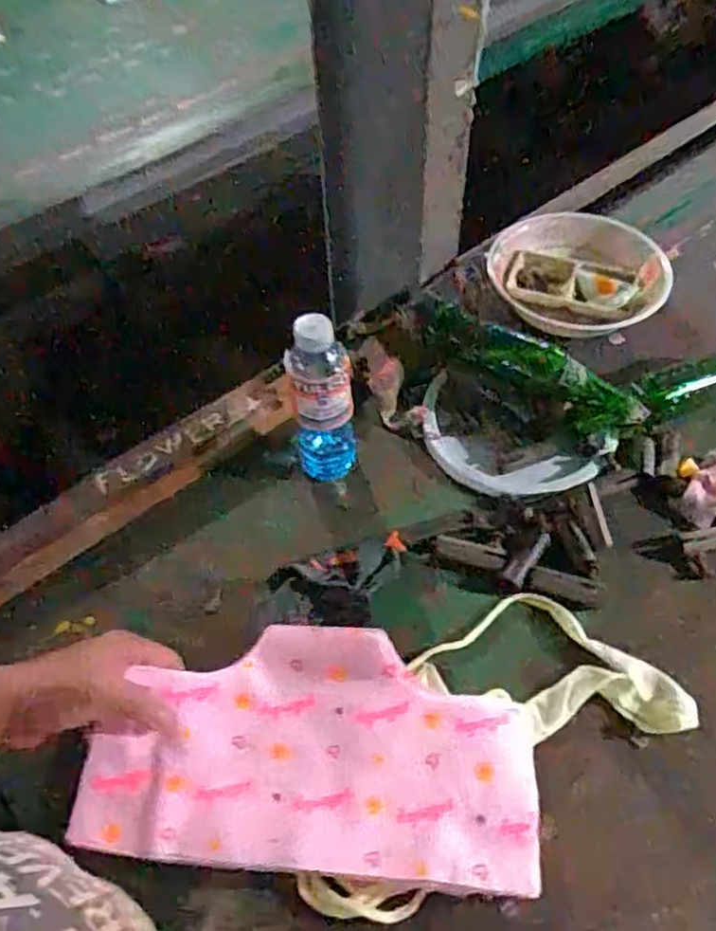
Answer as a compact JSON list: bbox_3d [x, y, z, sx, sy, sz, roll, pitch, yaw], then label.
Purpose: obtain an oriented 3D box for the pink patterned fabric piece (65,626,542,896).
[{"bbox_3d":[-0.032,0.205,0.524,0.316,0.026,0.167,3,55,5],"label":"pink patterned fabric piece"}]

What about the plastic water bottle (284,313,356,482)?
[{"bbox_3d":[-0.033,-0.051,0.666,0.056,0.192,0.050,-3,55,0],"label":"plastic water bottle"}]

